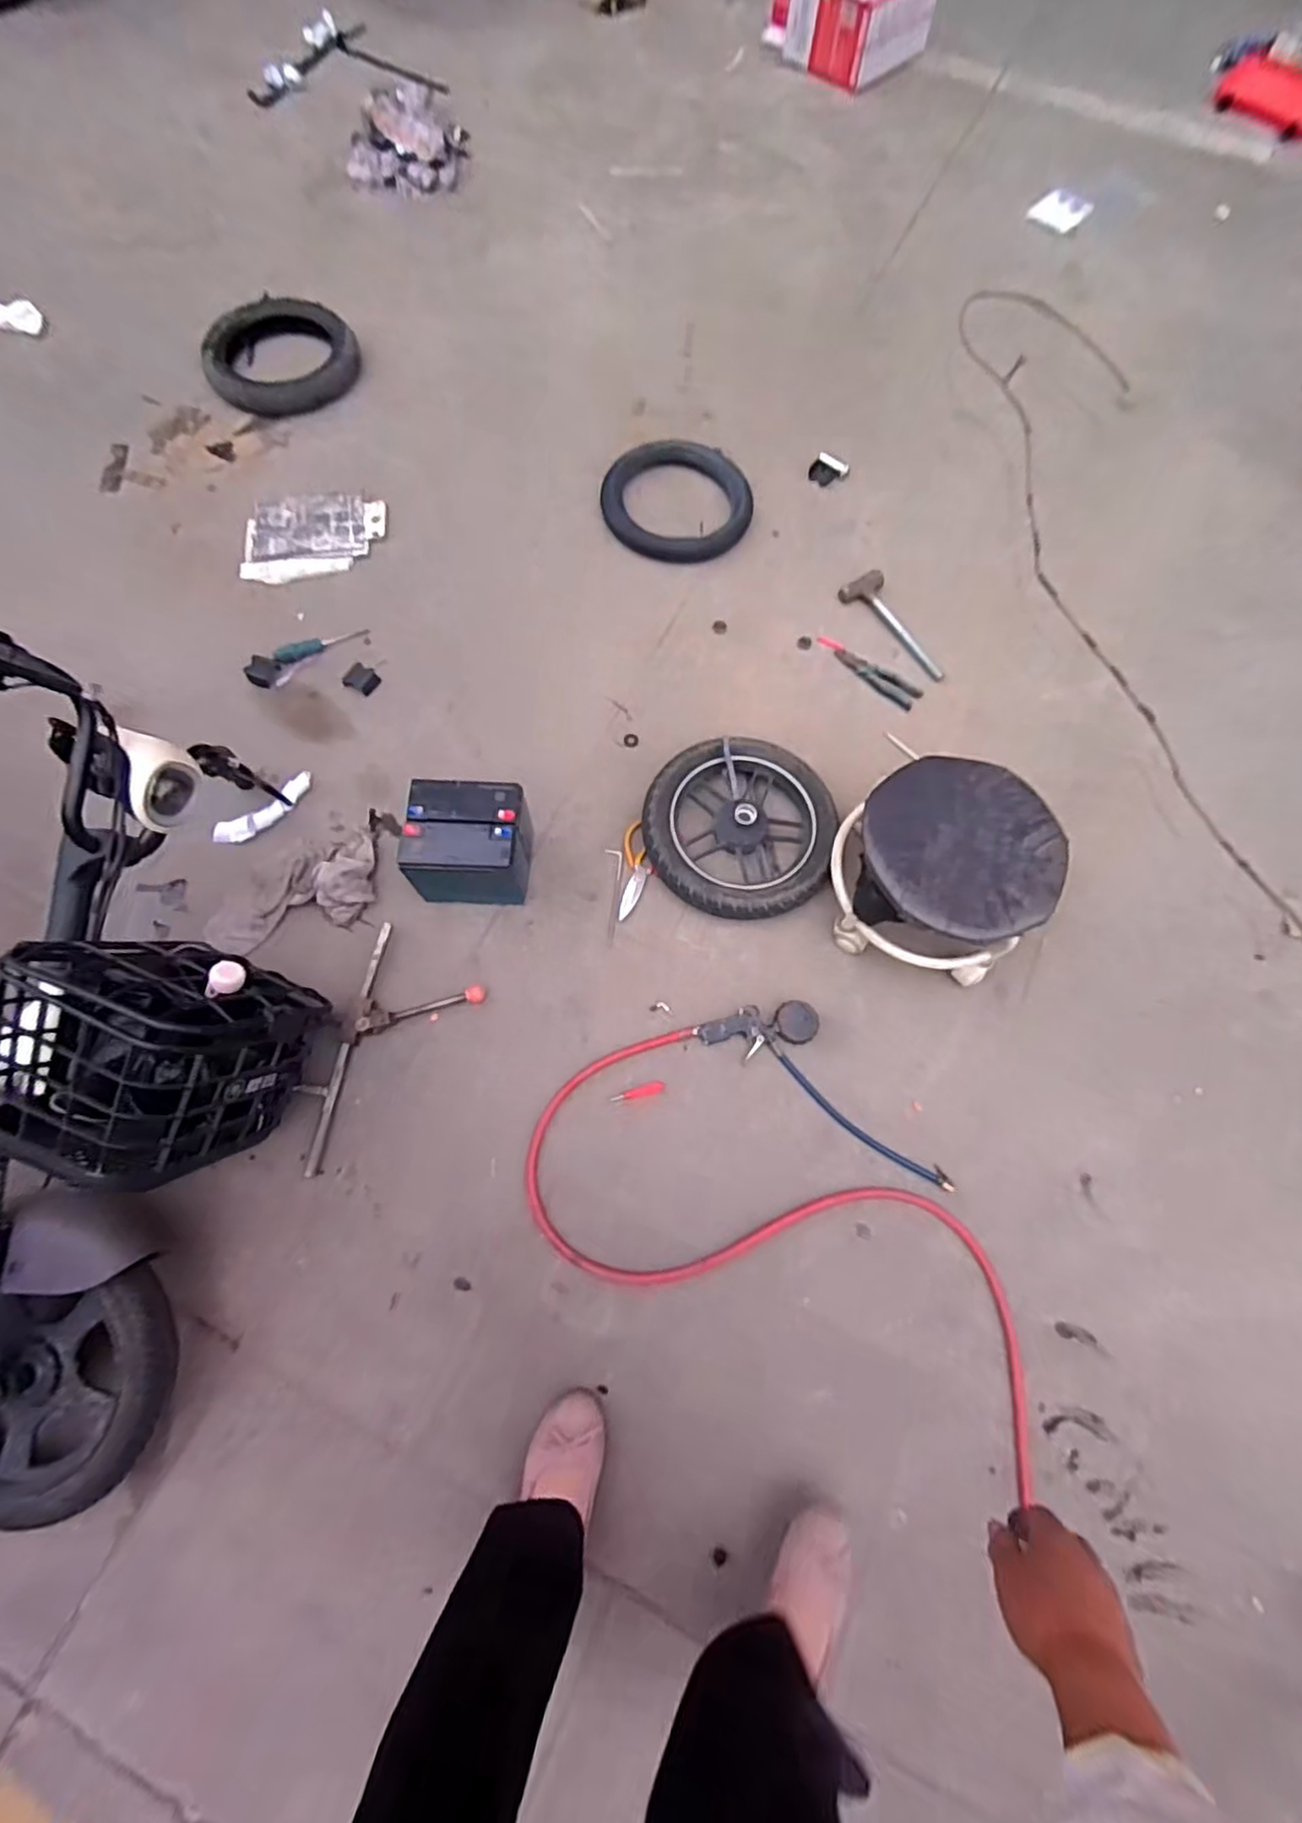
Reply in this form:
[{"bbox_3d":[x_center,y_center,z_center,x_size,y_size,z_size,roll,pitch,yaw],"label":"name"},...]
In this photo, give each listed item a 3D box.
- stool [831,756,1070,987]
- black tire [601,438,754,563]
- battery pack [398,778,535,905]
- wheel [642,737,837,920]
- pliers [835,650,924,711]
[{"bbox_3d":[0.460,-0.074,1.075,0.289,0.192,0.284,15,69,4],"label":"stool"},{"bbox_3d":[0.059,-0.922,1.489,0.329,0.059,0.337,1,69,-2],"label":"black tire"},{"bbox_3d":[-0.298,-0.108,1.117,0.177,0.163,0.151,3,69,-1],"label":"battery pack"},{"bbox_3d":[0.155,-0.146,1.204,0.327,0.075,0.317,1,69,-2],"label":"wheel"},{"bbox_3d":[0.452,-0.472,1.357,0.191,0.017,0.055,37,72,11],"label":"pliers"}]

